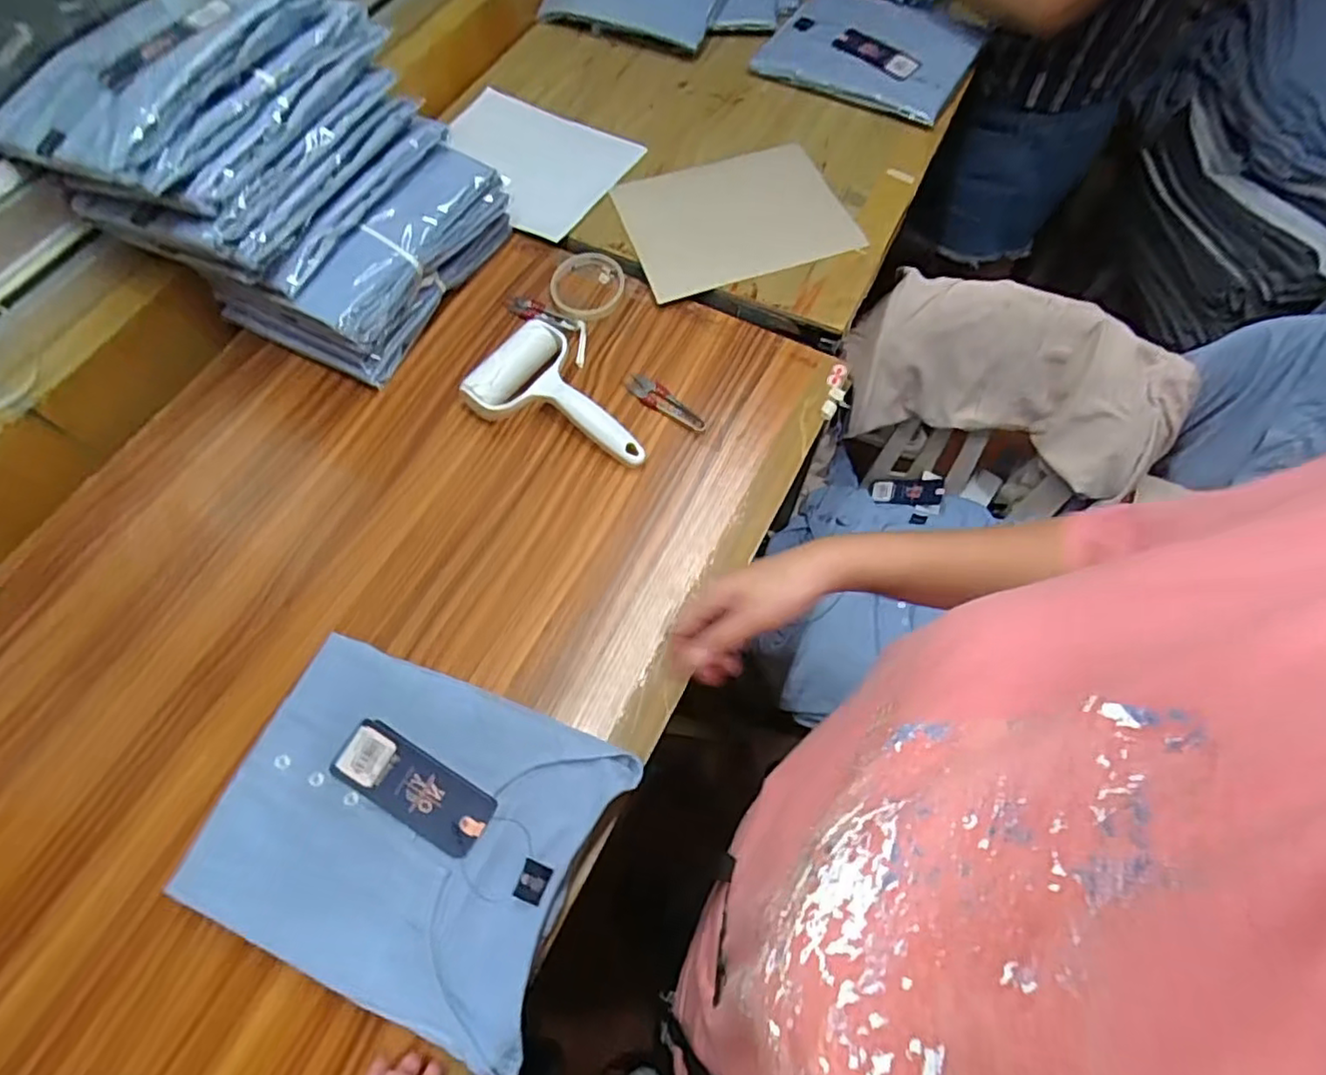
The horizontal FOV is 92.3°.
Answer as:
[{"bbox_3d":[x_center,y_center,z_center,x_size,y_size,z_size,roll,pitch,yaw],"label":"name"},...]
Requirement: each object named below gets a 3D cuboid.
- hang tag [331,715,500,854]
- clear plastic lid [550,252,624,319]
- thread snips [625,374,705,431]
[{"bbox_3d":[-0.185,0.184,0.473,0.123,0.005,0.048,28,69,9],"label":"hang tag"},{"bbox_3d":[-0.081,-0.283,0.707,0.079,0.011,0.096,12,67,6],"label":"clear plastic lid"},{"bbox_3d":[0.004,-0.138,0.652,0.093,0.007,0.028,33,71,14],"label":"thread snips"}]

